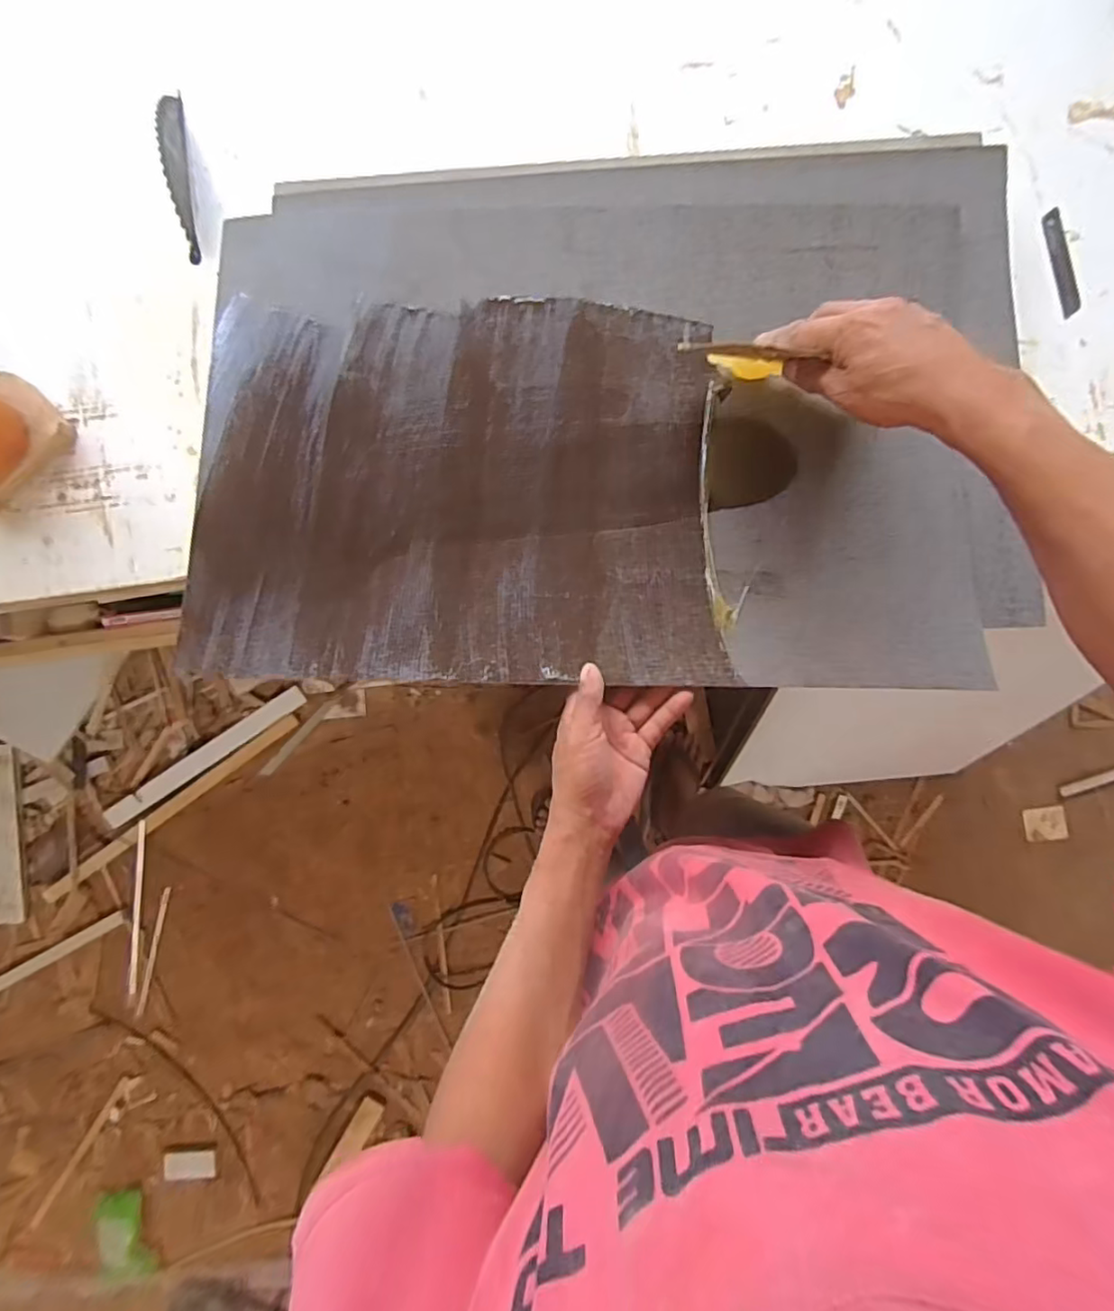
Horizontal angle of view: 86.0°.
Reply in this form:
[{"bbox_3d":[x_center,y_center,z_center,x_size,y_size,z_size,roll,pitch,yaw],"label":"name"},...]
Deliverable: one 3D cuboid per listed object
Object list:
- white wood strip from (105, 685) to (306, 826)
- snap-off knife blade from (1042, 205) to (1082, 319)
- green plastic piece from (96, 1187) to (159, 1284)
[{"bbox_3d":[-0.748,0.214,1.276,0.472,0.028,0.044,-34,86,-2],"label":"white wood strip"},{"bbox_3d":[0.452,-0.352,0.536,0.017,0.007,0.097,-11,86,0],"label":"snap-off knife blade"},{"bbox_3d":[-0.870,1.164,1.201,0.086,0.027,0.174,-18,86,-1],"label":"green plastic piece"}]

